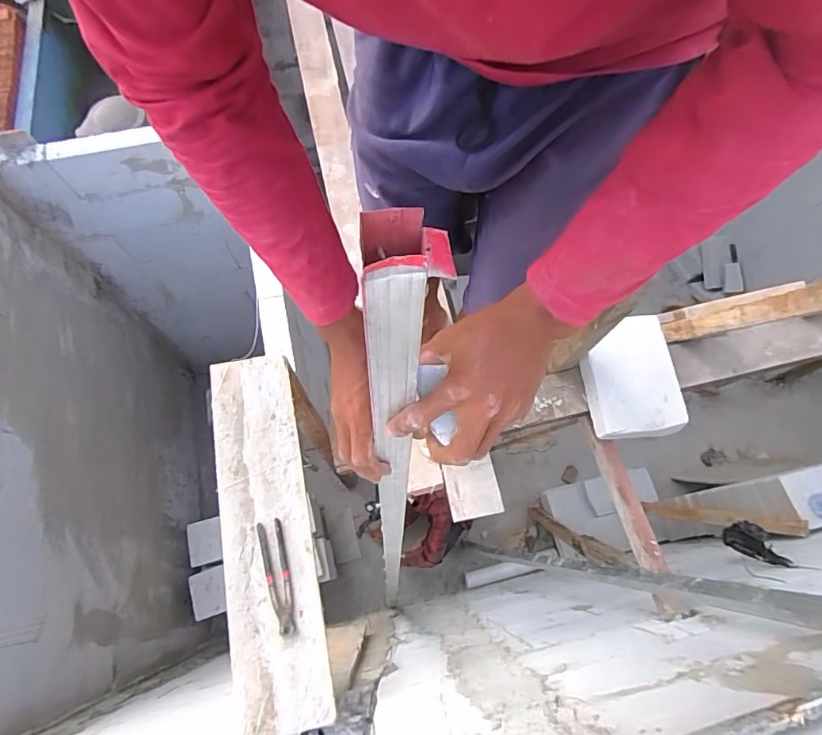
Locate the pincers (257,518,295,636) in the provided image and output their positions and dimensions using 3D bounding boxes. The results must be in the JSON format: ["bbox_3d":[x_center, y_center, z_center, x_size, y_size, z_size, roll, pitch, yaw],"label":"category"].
[{"bbox_3d":[-0.270,0.422,0.983,0.048,0.014,0.217,-15,70,-7],"label":"pincers"}]

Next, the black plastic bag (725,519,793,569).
[{"bbox_3d":[1.022,0.525,1.432,0.050,0.272,0.089,4,93,0],"label":"black plastic bag"}]

